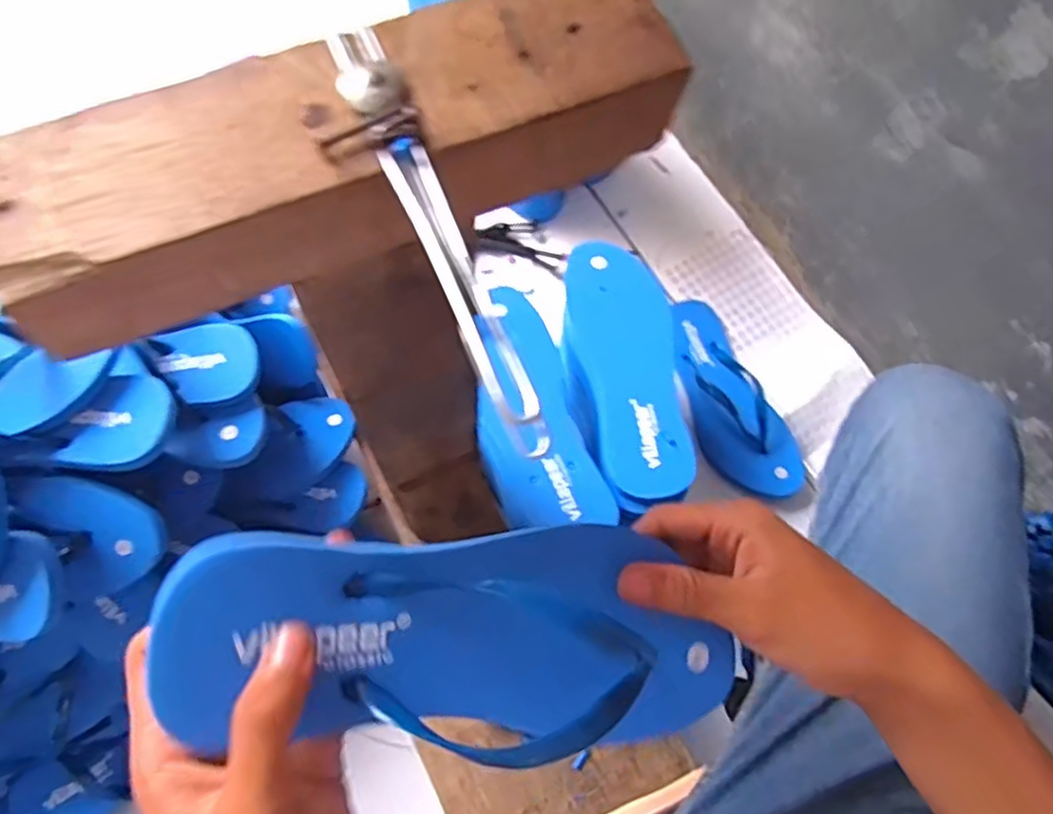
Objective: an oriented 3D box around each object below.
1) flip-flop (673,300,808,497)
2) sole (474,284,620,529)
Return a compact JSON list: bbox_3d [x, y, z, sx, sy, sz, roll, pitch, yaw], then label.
[{"bbox_3d":[0.220,-0.014,0.778,0.087,0.048,0.238,-19,72,-8],"label":"flip-flop"},{"bbox_3d":[-0.003,0.001,0.607,0.090,0.018,0.224,-18,72,-8],"label":"sole"}]

